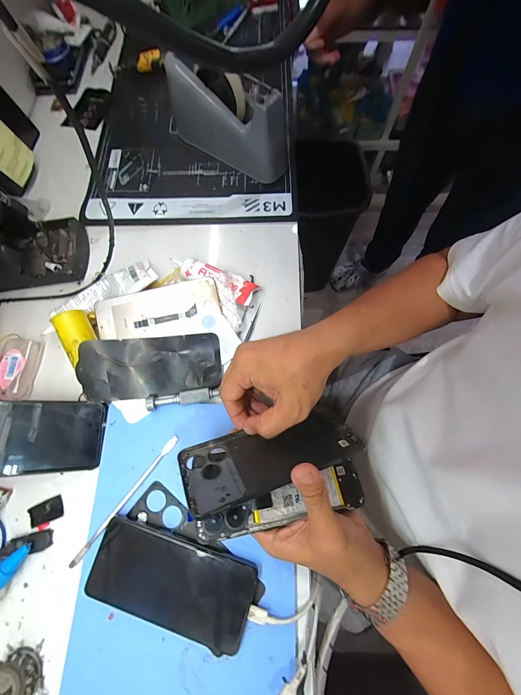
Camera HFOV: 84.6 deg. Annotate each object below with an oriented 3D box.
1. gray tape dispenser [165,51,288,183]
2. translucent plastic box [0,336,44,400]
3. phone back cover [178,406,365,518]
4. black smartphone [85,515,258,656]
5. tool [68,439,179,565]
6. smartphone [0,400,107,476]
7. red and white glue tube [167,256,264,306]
[{"bbox_3d":[-0.056,-0.352,0.441,0.212,0.099,0.053,31,75,12],"label":"gray tape dispenser"},{"bbox_3d":[-0.311,0.026,0.366,0.038,0.022,0.077,2,71,3],"label":"translucent plastic box"},{"bbox_3d":[0.011,0.101,0.276,0.166,0.075,0.006,-13,114,-21],"label":"phone back cover"},{"bbox_3d":[-0.089,0.232,0.287,0.161,0.011,0.079,17,83,5],"label":"black smartphone"},{"bbox_3d":[-0.147,0.167,0.316,0.009,0.005,0.162,35,76,13],"label":"tool"},{"bbox_3d":[-0.261,0.095,0.307,0.162,0.011,0.076,6,69,-26],"label":"smartphone"},{"bbox_3d":[-0.063,-0.096,0.399,0.123,0.030,0.039,26,74,10],"label":"red and white glue tube"}]

